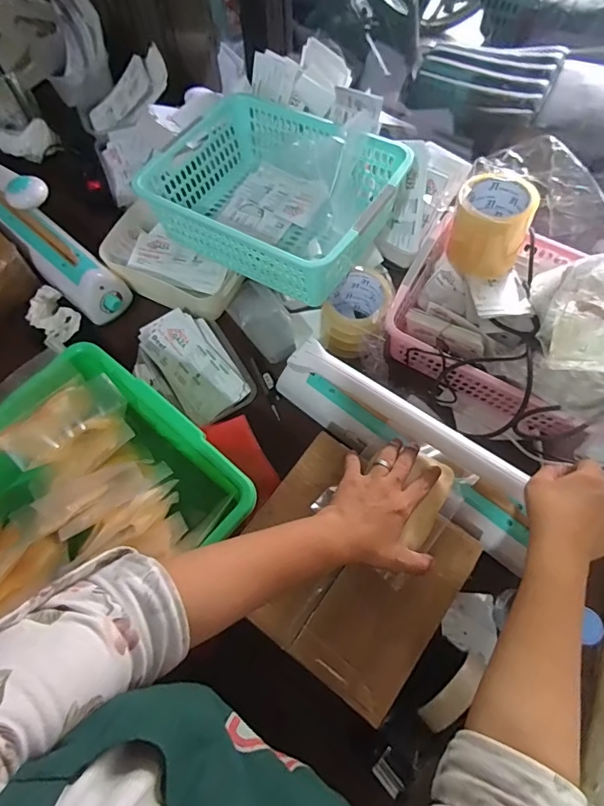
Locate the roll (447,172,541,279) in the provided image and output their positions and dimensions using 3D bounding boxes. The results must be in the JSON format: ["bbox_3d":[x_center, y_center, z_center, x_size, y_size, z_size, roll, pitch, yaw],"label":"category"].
[{"bbox_3d":[0.245,-0.235,0.607,0.096,0.094,0.093,12,70,4],"label":"roll"}]

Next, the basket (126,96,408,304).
[{"bbox_3d":[-0.032,-0.300,0.647,0.310,0.137,0.247,31,72,11],"label":"basket"}]

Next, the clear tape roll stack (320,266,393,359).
[{"bbox_3d":[0.074,-0.128,0.662,0.088,0.098,0.094,25,71,9],"label":"clear tape roll stack"}]

